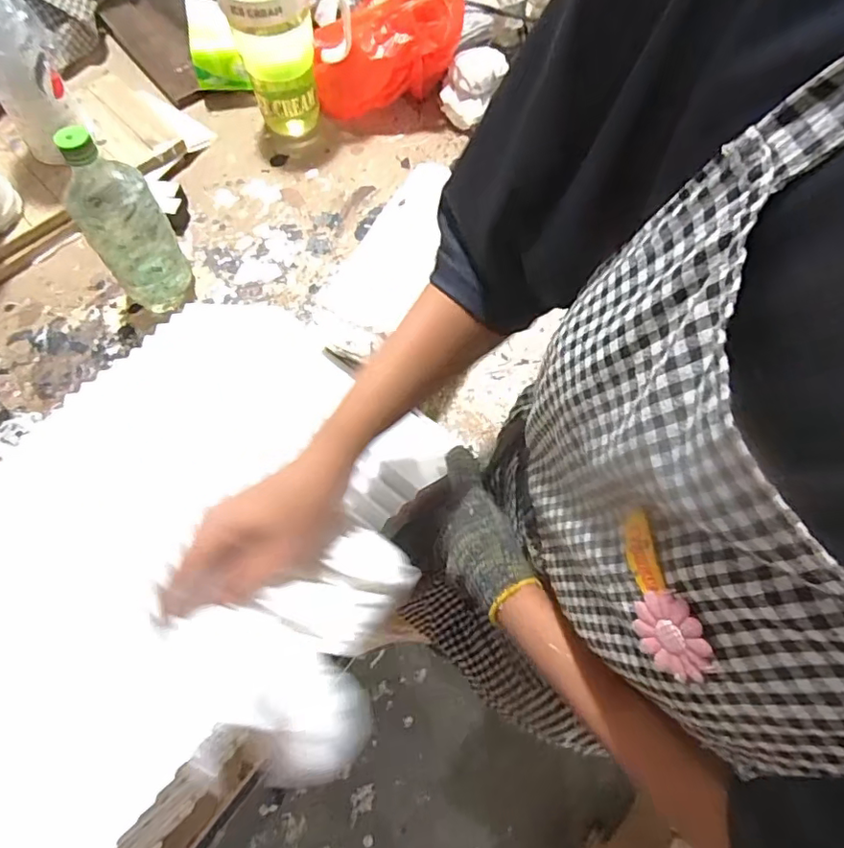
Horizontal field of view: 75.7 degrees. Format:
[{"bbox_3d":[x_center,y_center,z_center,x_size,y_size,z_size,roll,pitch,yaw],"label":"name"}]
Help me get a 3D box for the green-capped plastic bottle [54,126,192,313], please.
[{"bbox_3d":[-0.301,-0.199,0.558,0.079,0.186,0.064,-34,73,-15],"label":"green-capped plastic bottle"}]

